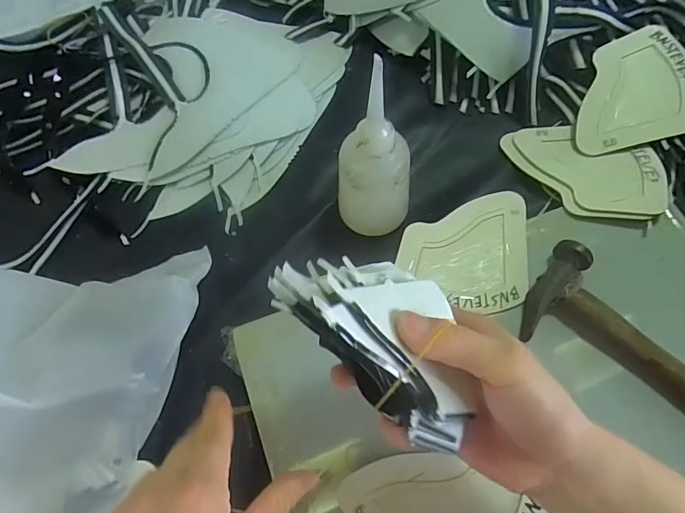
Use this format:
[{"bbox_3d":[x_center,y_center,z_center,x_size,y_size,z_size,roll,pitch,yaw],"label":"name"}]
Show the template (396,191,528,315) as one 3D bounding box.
[{"bbox_3d":[0.106,-0.009,0.404,0.106,0.004,0.112,6,66,5],"label":"template"}]

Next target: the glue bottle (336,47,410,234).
[{"bbox_3d":[0.027,-0.068,0.367,0.060,0.155,0.063,10,69,6],"label":"glue bottle"}]

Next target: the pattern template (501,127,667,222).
[{"bbox_3d":[0.224,-0.081,0.432,0.137,0.007,0.102,8,59,14],"label":"pattern template"}]

